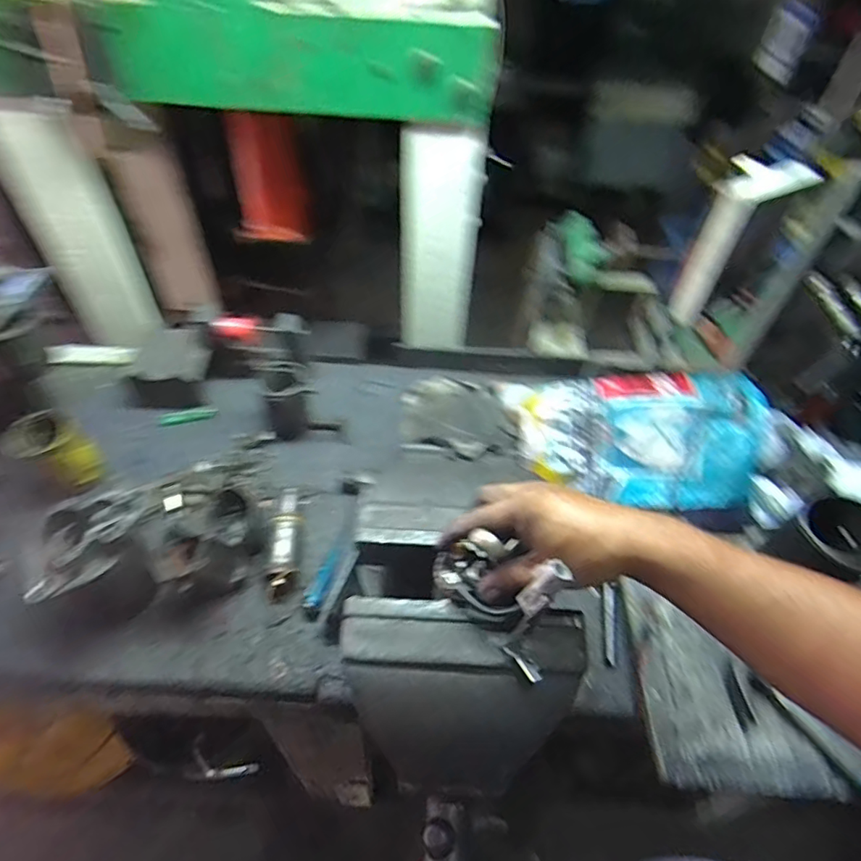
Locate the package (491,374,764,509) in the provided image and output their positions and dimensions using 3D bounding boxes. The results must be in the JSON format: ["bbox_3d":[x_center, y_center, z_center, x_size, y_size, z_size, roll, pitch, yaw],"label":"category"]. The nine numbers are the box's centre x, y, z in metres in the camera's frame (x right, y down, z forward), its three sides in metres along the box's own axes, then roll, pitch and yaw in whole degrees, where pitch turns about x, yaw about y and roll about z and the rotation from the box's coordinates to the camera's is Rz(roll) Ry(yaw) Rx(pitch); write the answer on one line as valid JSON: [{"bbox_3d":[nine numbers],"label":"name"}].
[{"bbox_3d":[0.292,-0.006,0.791,0.342,0.110,0.184,9,50,4],"label":"package"}]

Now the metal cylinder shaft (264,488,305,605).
[{"bbox_3d":[-0.204,0.145,0.759,0.049,0.045,0.170,-1,50,-4],"label":"metal cylinder shaft"}]

